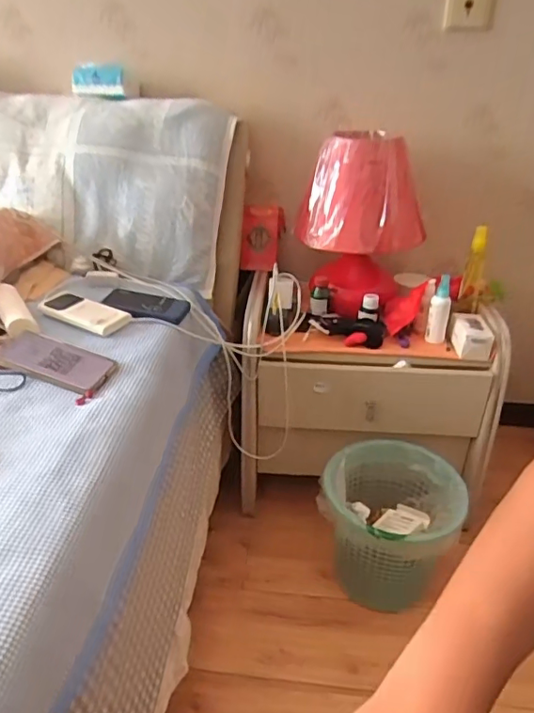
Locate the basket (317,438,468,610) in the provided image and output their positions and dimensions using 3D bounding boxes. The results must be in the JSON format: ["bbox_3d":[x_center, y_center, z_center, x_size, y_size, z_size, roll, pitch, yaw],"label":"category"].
[{"bbox_3d":[0.223,0.327,1.009,0.240,0.273,0.237,2,30,-1],"label":"basket"}]

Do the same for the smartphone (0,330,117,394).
[{"bbox_3d":[-0.306,0.003,0.762,0.175,0.012,0.079,17,41,10],"label":"smartphone"}]

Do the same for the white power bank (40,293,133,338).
[{"bbox_3d":[-0.301,-0.073,0.872,0.155,0.015,0.071,18,34,23],"label":"white power bank"}]

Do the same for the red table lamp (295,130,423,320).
[{"bbox_3d":[0.193,-0.279,1.120,0.247,0.344,0.210,8,30,9],"label":"red table lamp"}]

